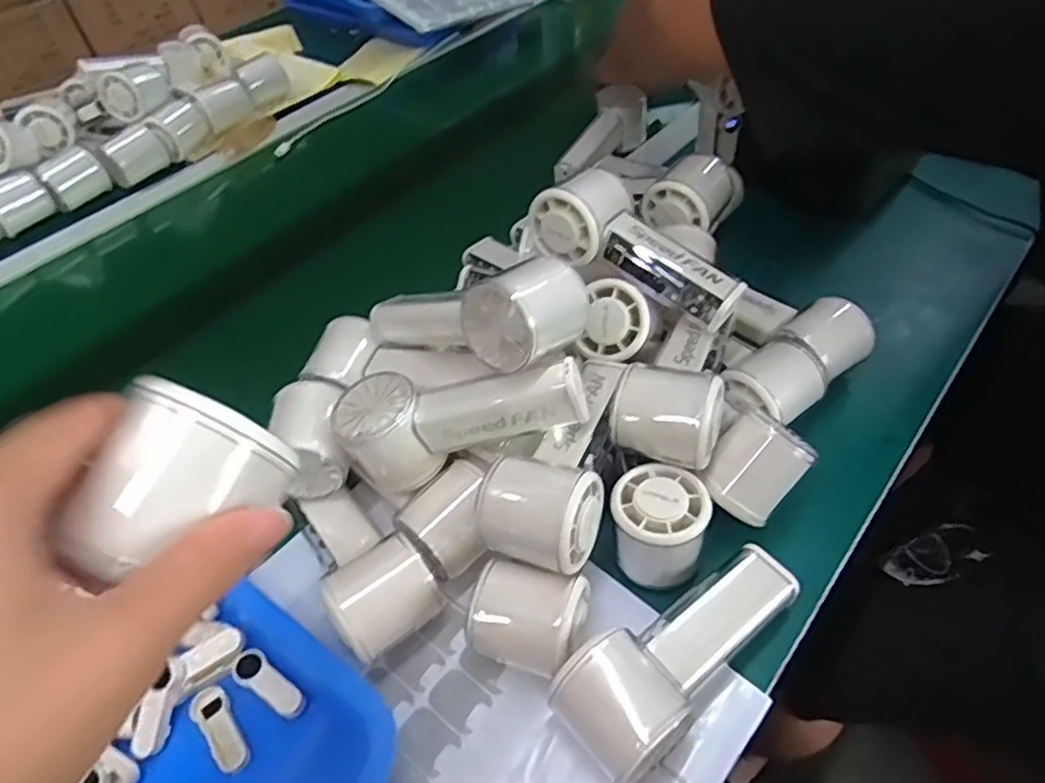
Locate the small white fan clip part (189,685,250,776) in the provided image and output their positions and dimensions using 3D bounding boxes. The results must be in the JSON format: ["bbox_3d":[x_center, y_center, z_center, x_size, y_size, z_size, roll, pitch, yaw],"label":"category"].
[{"bbox_3d":[-0.168,0.189,0.376,0.019,0.005,0.051,-37,56,-24],"label":"small white fan clip part"}]

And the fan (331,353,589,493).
[{"bbox_3d":[-0.037,0.013,0.414,0.152,0.054,0.050,-13,48,12],"label":"fan"}]

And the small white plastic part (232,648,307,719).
[{"bbox_3d":[-0.146,0.169,0.387,0.051,0.006,0.019,30,58,26],"label":"small white plastic part"}]

